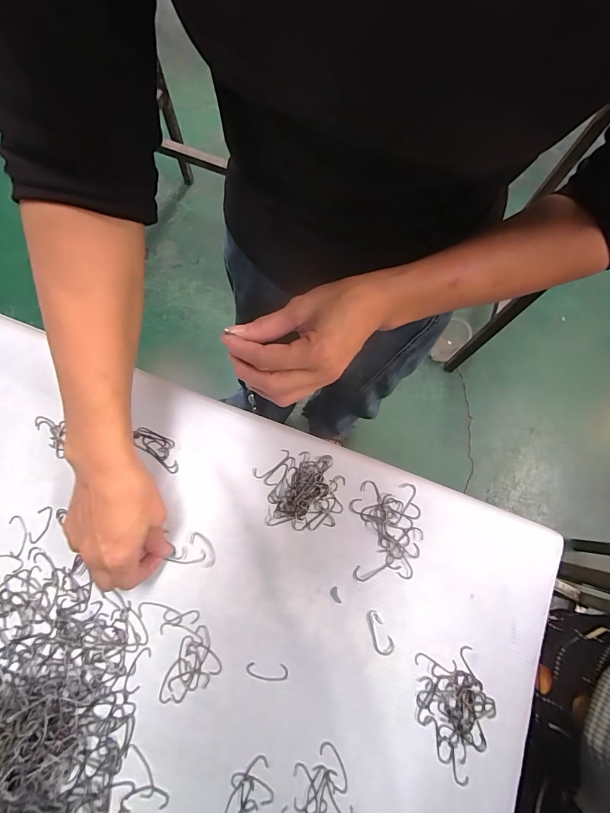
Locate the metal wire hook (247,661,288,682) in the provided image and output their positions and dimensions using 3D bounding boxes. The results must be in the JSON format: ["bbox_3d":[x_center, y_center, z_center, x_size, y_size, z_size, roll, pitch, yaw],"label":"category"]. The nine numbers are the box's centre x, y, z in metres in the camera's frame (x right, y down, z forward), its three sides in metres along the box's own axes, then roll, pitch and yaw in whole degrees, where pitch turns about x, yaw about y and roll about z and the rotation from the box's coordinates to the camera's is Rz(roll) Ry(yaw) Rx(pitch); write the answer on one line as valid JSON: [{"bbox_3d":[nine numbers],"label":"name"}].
[{"bbox_3d":[-0.034,0.238,0.325,0.037,0.004,0.014,5,74,0],"label":"metal wire hook"}]

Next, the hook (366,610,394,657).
[{"bbox_3d":[0.068,0.208,0.334,0.017,0.004,0.039,-19,75,-7],"label":"hook"}]

